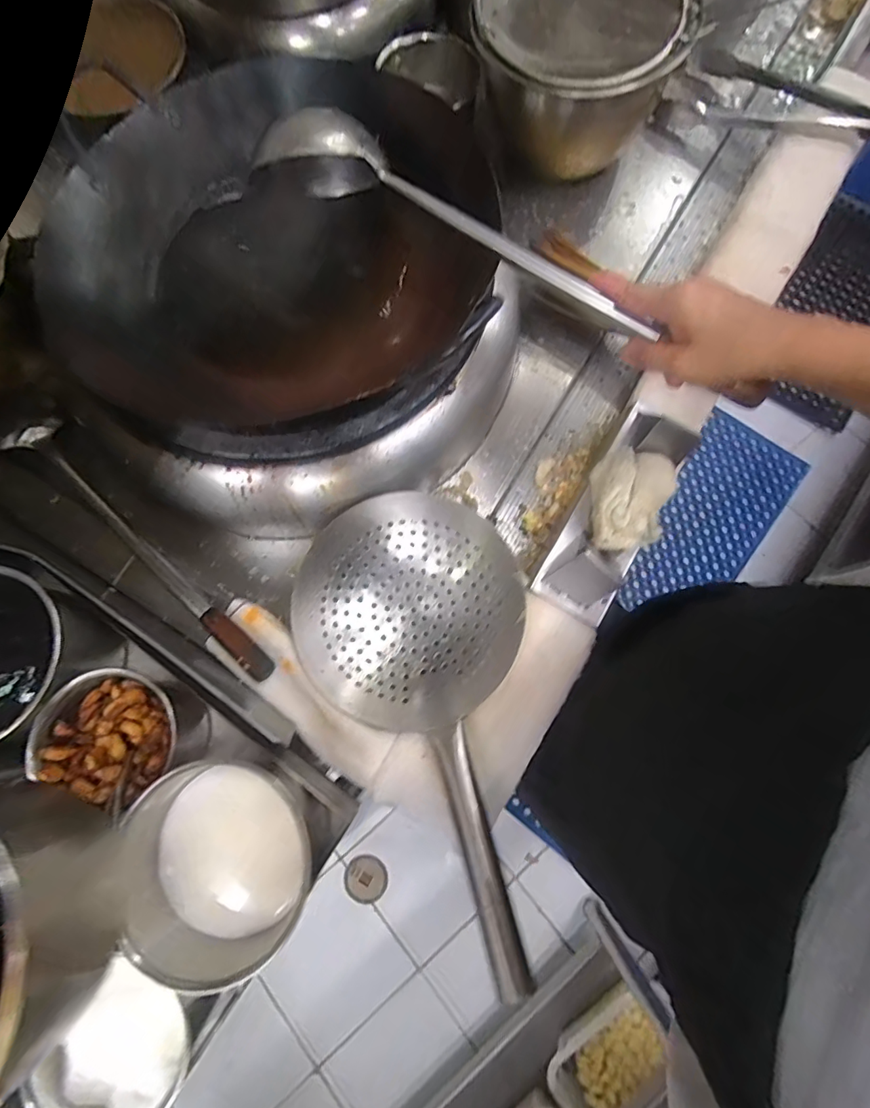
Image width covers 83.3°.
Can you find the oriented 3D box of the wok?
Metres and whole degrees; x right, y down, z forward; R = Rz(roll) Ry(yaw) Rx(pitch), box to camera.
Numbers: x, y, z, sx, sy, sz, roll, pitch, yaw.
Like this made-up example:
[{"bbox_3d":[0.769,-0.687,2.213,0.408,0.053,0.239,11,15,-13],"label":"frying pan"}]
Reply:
[{"bbox_3d":[-0.162,-0.298,0.557,0.423,0.173,0.421,0,76,2],"label":"wok"}]

